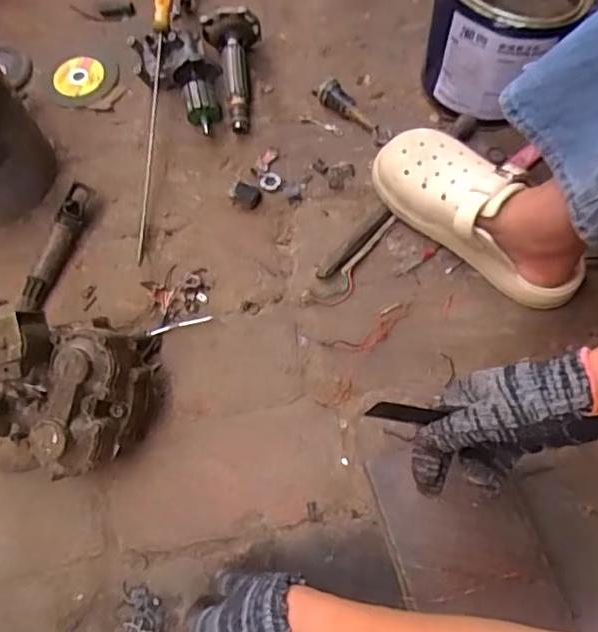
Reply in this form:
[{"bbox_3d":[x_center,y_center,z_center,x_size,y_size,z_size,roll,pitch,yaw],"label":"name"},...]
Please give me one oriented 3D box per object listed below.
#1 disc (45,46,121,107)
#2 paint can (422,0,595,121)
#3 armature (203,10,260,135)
[{"bbox_3d":[-0.284,-0.311,0.776,0.095,0.006,0.085,-16,76,1],"label":"disc"},{"bbox_3d":[0.233,-0.339,0.695,0.158,0.155,0.168,33,73,14],"label":"paint can"},{"bbox_3d":[-0.090,-0.307,0.736,0.069,0.066,0.144,4,68,3],"label":"armature"}]

